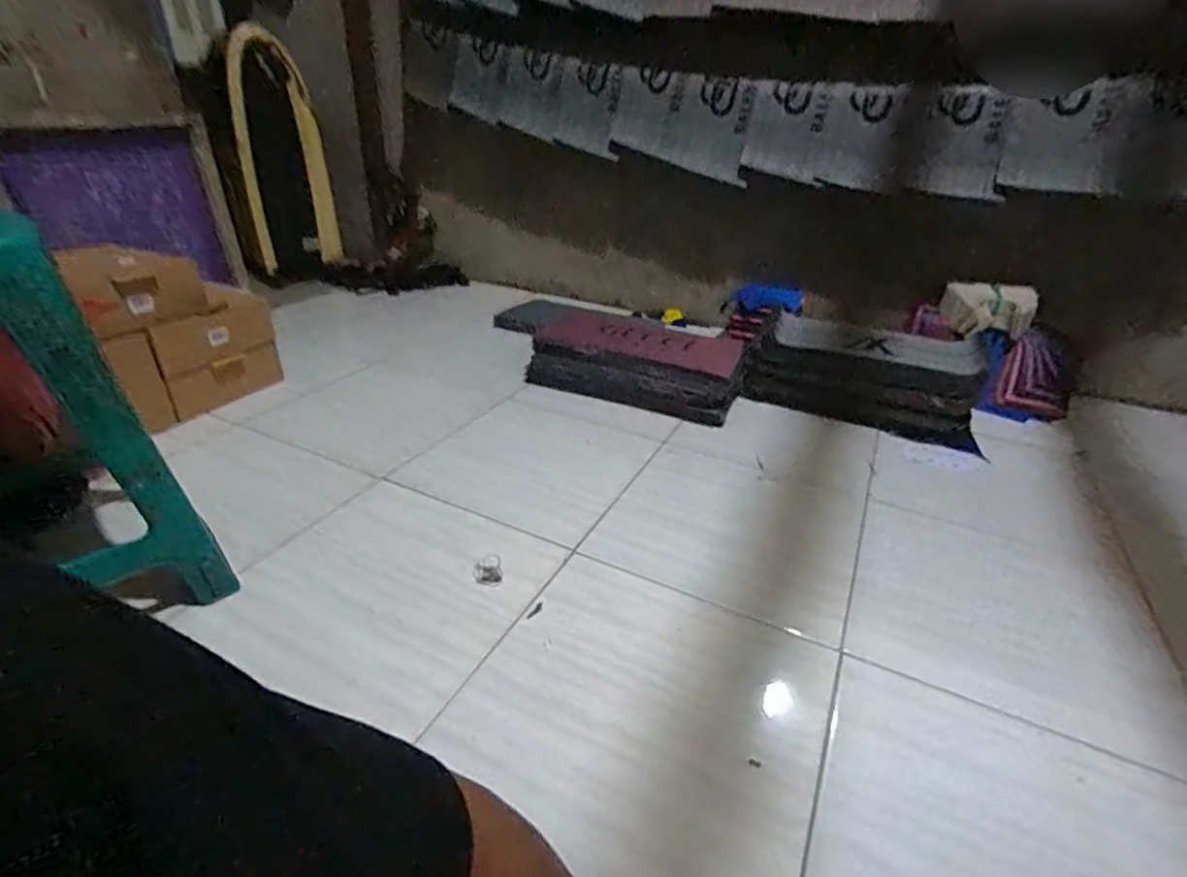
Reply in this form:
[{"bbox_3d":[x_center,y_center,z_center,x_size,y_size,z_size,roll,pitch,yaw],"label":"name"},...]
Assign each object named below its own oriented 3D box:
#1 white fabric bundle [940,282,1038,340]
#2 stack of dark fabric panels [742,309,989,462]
[{"bbox_3d":[0.973,-0.325,1.445,0.185,0.093,0.163,12,31,16],"label":"white fabric bundle"},{"bbox_3d":[0.606,-0.140,1.348,0.489,0.174,0.188,13,31,17],"label":"stack of dark fabric panels"}]

